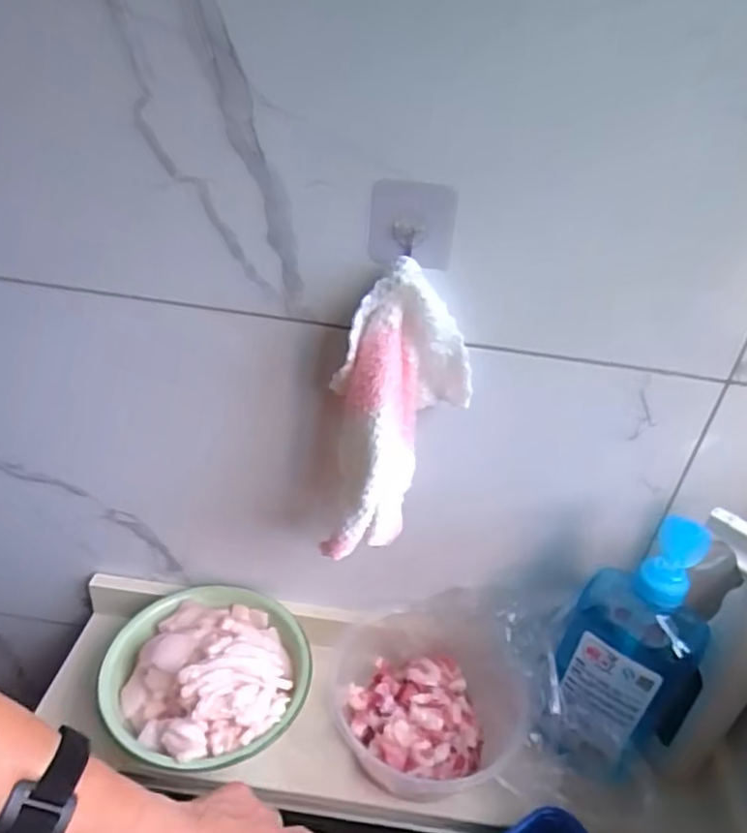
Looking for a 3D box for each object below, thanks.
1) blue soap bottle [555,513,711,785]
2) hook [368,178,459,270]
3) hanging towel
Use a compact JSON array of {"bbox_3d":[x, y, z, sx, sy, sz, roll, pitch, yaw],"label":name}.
[{"bbox_3d":[0.208,0.183,0.505,0.091,0.235,0.078,26,37,26],"label":"blue soap bottle"},{"bbox_3d":[0.027,-0.129,0.425,0.056,0.054,0.015,2,33,-9],"label":"hook"},{"bbox_3d":[0.016,0.003,0.446,0.088,0.201,0.079,11,33,6],"label":"hanging towel"}]

